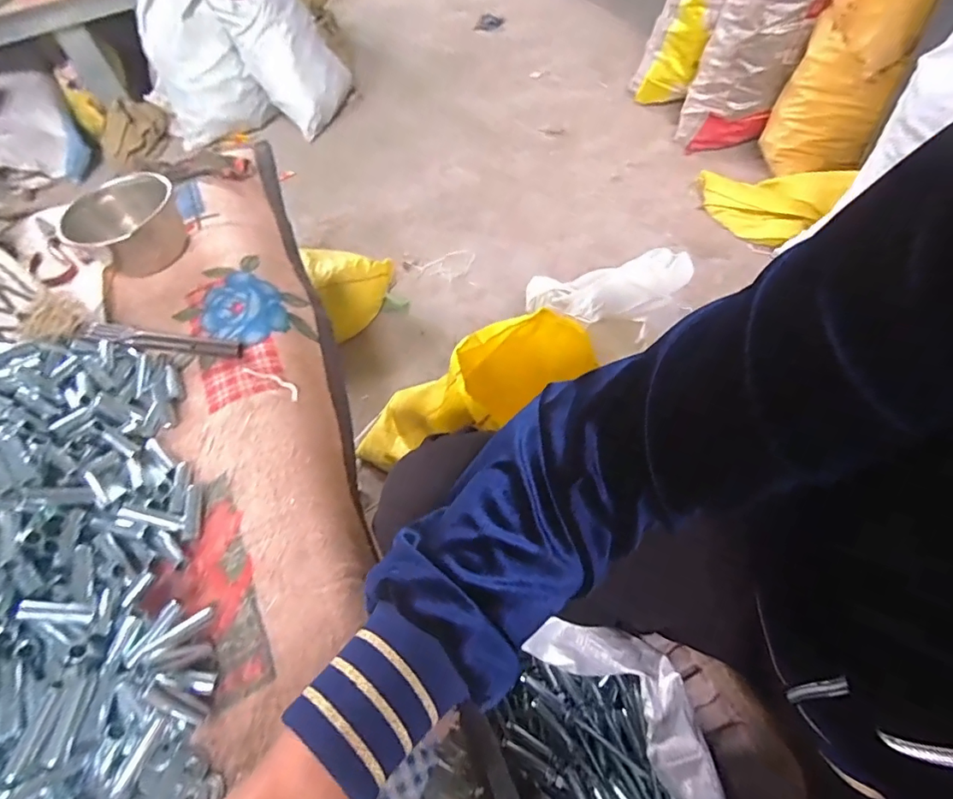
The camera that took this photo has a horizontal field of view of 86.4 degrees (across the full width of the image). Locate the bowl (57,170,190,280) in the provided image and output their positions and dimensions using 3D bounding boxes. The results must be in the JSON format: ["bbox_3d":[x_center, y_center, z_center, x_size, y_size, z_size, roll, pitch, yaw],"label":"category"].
[{"bbox_3d":[-0.400,-0.198,0.585,0.114,0.066,0.114,-4,54,6],"label":"bowl"}]

